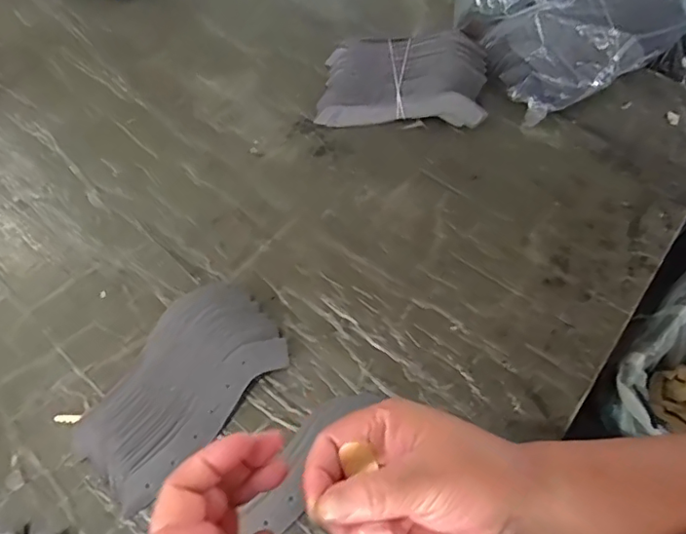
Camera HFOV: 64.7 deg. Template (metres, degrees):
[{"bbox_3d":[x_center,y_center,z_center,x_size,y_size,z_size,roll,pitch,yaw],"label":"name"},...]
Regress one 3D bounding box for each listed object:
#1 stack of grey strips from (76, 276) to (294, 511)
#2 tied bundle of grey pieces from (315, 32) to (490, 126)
[{"bbox_3d":[-0.132,0.090,0.439,0.106,0.022,0.174,36,63,20],"label":"stack of grey strips"},{"bbox_3d":[0.070,-0.215,0.617,0.188,0.049,0.120,4,57,1],"label":"tied bundle of grey pieces"}]

